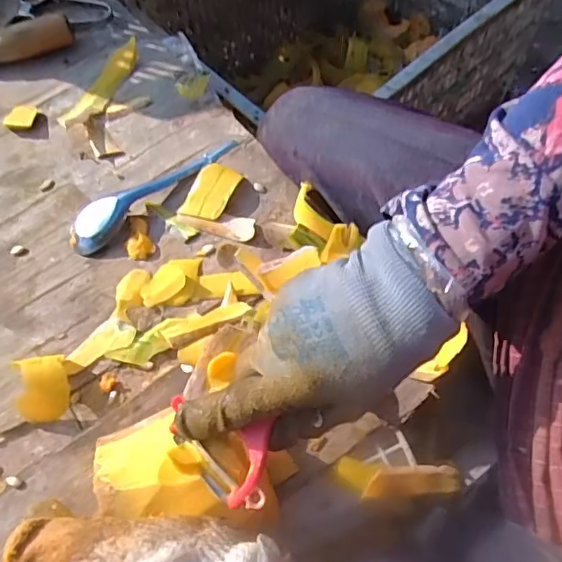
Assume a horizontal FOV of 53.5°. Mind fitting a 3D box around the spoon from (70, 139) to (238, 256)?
[{"bbox_3d":[-0.113,-0.083,0.481,0.164,0.020,0.034,-41,71,-16],"label":"spoon"}]

